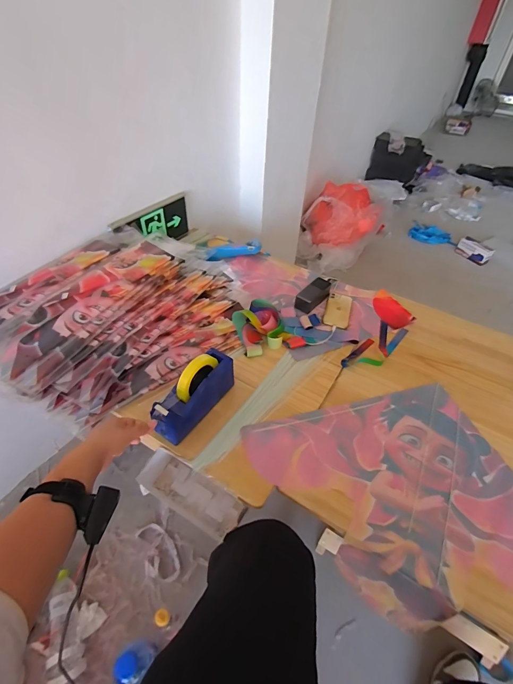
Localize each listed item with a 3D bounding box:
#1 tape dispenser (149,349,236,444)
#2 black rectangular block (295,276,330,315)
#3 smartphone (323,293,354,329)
[{"bbox_3d":[-0.131,0.111,0.721,0.055,0.139,0.204,27,50,21],"label":"tape dispenser"},{"bbox_3d":[0.184,-0.152,1.059,0.060,0.046,0.144,31,52,24],"label":"black rectangular block"},{"bbox_3d":[0.258,-0.102,1.050,0.077,0.011,0.158,14,46,10],"label":"smartphone"}]

